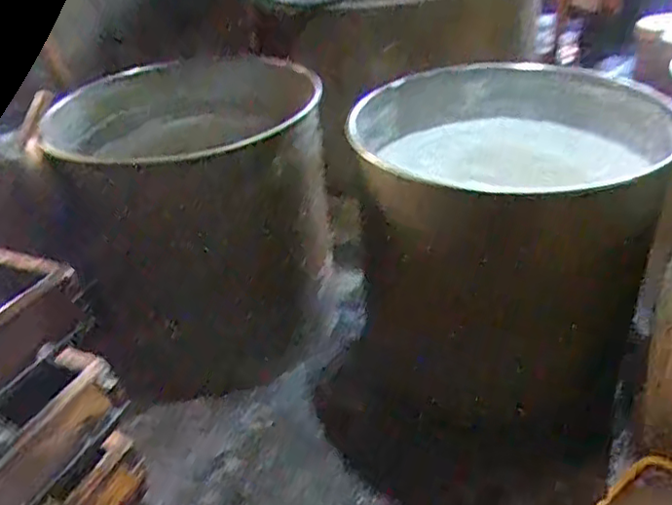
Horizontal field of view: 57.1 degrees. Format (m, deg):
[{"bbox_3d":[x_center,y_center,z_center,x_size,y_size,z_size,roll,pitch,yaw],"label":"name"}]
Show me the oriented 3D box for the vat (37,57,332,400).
[{"bbox_3d":[-0.396,-0.121,1.857,0.734,0.787,0.717,-6,35,-2],"label":"vat"}]

